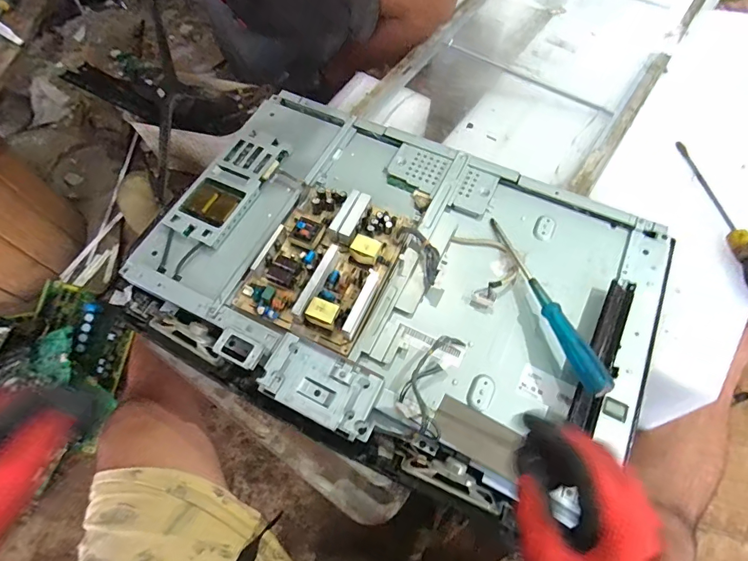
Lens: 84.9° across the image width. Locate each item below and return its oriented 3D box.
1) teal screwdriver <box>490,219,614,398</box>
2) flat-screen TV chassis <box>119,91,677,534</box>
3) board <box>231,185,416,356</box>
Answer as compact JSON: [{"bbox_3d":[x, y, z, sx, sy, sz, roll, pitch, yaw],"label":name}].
[{"bbox_3d":[0.195,0.018,0.476,0.025,0.026,0.244,-14,51,-5],"label":"teal screwdriver"},{"bbox_3d":[0.019,-0.012,0.523,0.629,0.067,0.424,25,67,13],"label":"flat-screen TV chassis"},{"bbox_3d":[-0.058,-0.027,0.507,0.154,0.032,0.197,24,67,13],"label":"board"}]

